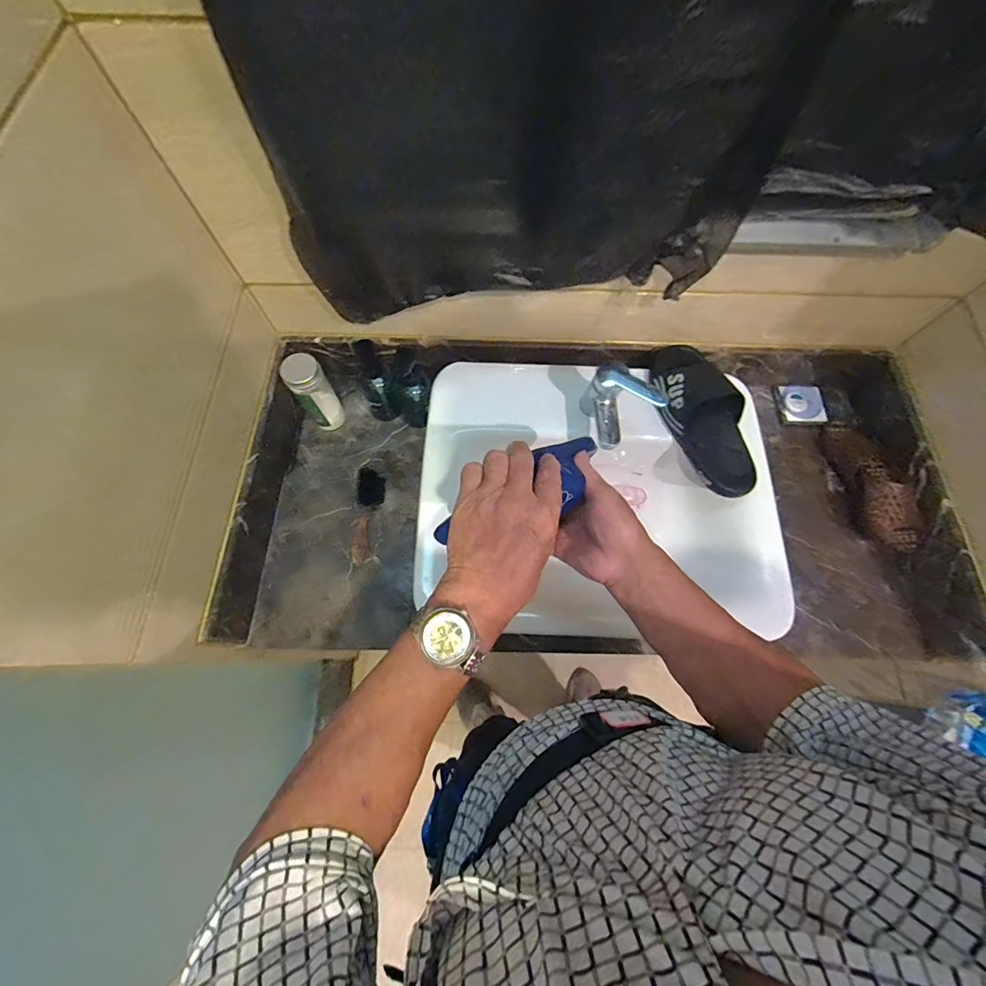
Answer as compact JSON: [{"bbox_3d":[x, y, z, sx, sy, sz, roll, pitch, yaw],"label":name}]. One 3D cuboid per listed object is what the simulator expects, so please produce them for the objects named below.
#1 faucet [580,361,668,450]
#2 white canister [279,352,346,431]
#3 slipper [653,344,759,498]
[{"bbox_3d":[0.181,-0.115,0.674,0.107,0.125,0.092,33,72,11],"label":"faucet"},{"bbox_3d":[-0.302,-0.168,0.750,0.058,0.162,0.055,0,69,-1],"label":"white canister"},{"bbox_3d":[0.341,-0.127,0.703,0.110,0.066,0.268,-25,72,-10],"label":"slipper"}]

